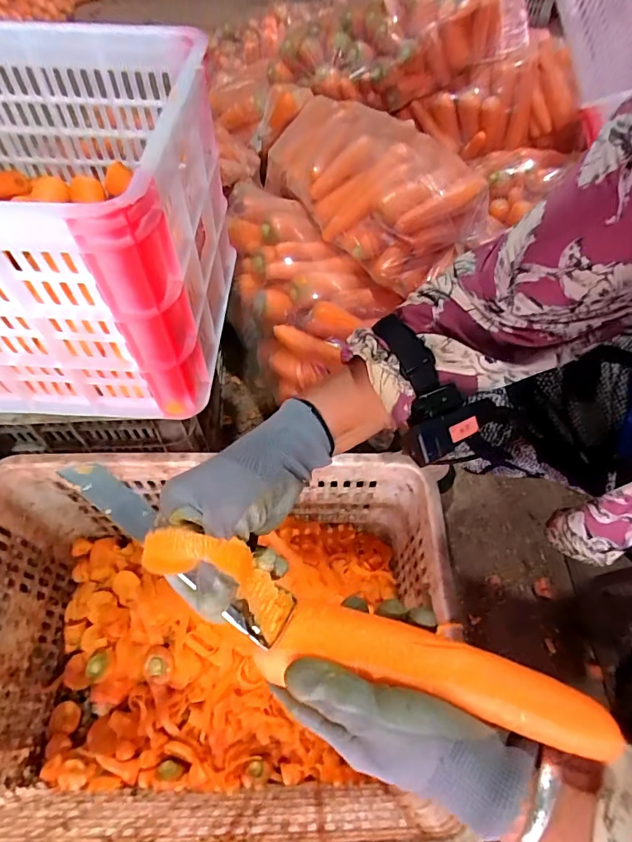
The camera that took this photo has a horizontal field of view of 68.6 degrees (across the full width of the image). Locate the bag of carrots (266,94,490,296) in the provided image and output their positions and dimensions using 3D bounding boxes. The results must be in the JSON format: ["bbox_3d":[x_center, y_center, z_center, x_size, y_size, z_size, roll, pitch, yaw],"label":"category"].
[{"bbox_3d":[0.096,-0.475,0.882,0.272,0.127,0.546,-25,61,-17],"label":"bag of carrots"}]

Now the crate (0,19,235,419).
[{"bbox_3d":[-0.373,-0.225,0.542,0.491,0.289,0.337,1,57,-1],"label":"crate"}]

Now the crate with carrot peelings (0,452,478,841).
[{"bbox_3d":[-0.128,0.260,0.551,0.504,0.266,0.348,1,57,-1],"label":"crate with carrot peelings"}]

